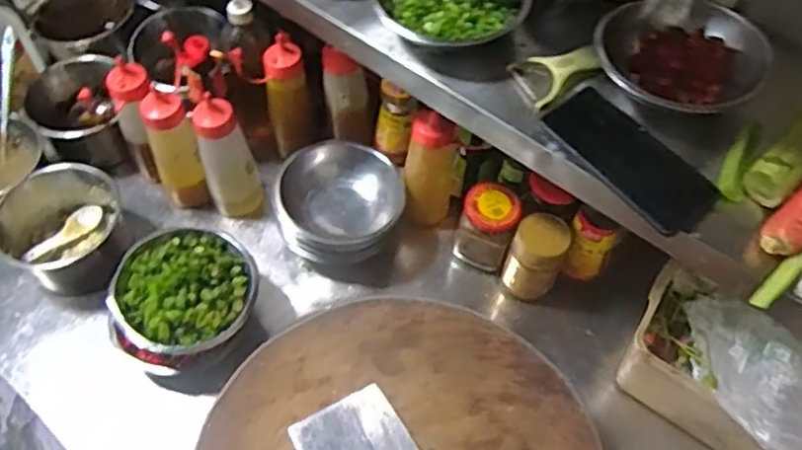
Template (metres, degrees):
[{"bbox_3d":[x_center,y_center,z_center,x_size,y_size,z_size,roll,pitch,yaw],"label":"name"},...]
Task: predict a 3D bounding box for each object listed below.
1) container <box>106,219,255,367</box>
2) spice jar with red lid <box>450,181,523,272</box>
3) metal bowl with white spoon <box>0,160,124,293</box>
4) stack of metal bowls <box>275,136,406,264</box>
[{"bbox_3d":[-0.252,0.087,0.804,0.155,0.114,0.161,1,56,-1],"label":"container"},{"bbox_3d":[0.111,0.005,0.872,0.070,0.106,0.067,1,56,-1],"label":"spice jar with red lid"},{"bbox_3d":[-0.423,0.006,0.853,0.142,0.108,0.141,1,56,-1],"label":"metal bowl with white spoon"},{"bbox_3d":[-0.082,-0.021,0.885,0.163,0.108,0.142,15,57,8],"label":"stack of metal bowls"}]

